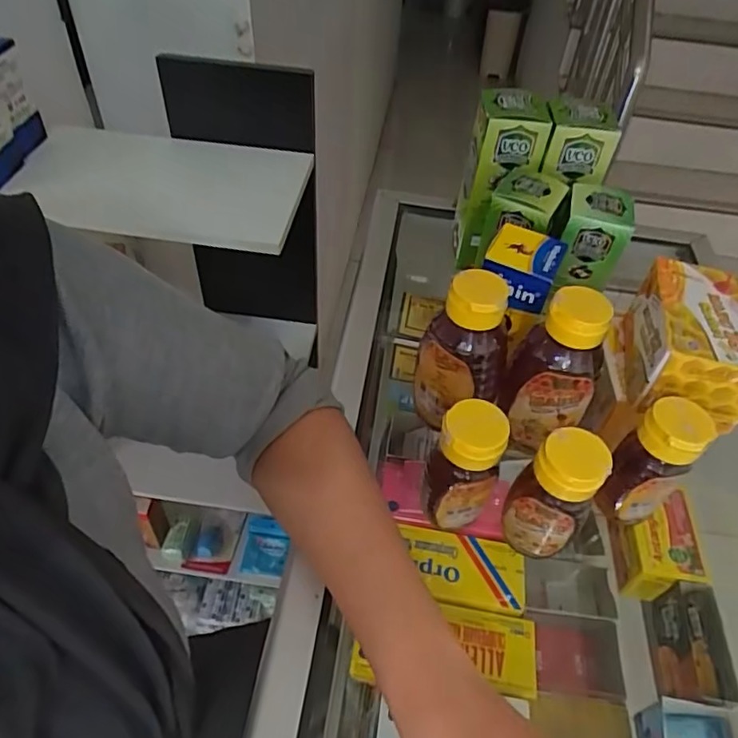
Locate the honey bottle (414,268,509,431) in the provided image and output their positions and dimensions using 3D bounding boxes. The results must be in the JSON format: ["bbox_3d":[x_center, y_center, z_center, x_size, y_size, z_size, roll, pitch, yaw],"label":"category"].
[{"bbox_3d":[0.069,-0.010,0.415,0.050,0.122,0.046,-13,49,-15],"label":"honey bottle"}]

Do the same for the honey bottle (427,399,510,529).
[{"bbox_3d":[0.061,0.063,0.368,0.039,0.089,0.037,2,47,-2],"label":"honey bottle"}]

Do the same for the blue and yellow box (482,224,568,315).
[{"bbox_3d":[0.117,-0.076,0.442,0.051,0.039,0.049,21,49,14],"label":"blue and yellow box"}]

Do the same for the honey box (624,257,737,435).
[{"bbox_3d":[0.229,-0.018,0.410,0.071,0.065,0.104,14,48,8],"label":"honey box"}]

